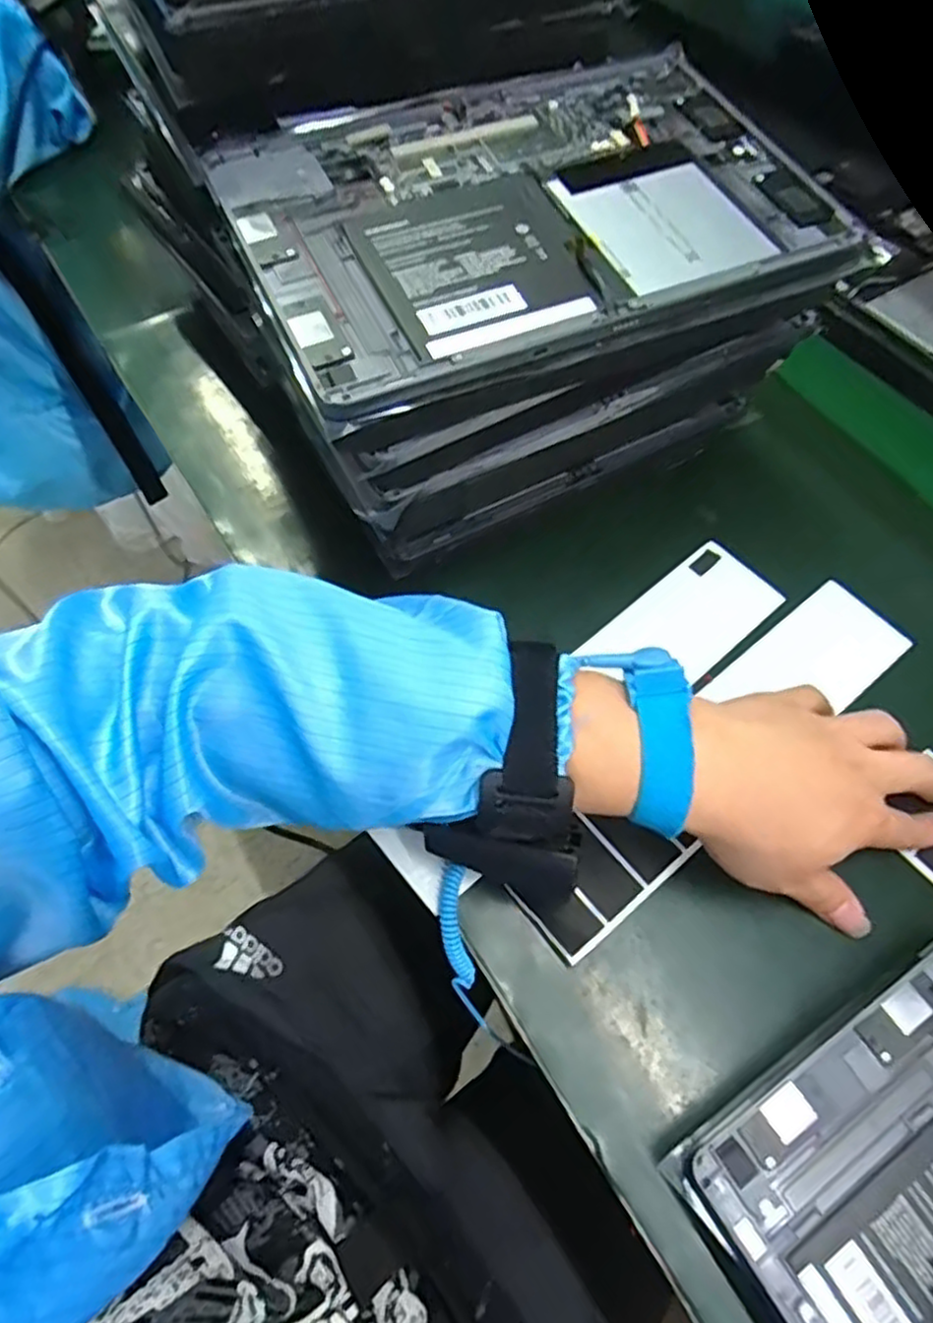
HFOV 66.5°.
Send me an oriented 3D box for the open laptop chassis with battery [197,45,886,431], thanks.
[{"bbox_3d":[0.030,-0.201,0.319,0.252,0.018,0.179,-20,64,-12],"label":"open laptop chassis with battery"}]

